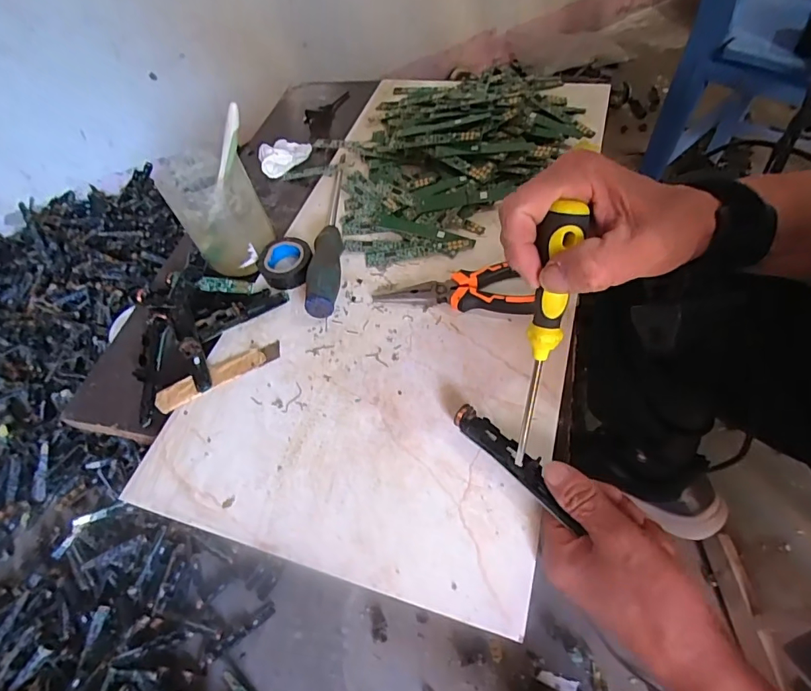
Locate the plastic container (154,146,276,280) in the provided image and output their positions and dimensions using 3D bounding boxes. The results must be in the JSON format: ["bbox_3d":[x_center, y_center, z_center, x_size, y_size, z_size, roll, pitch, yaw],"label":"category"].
[{"bbox_3d":[-0.180,-0.132,0.456,0.078,0.095,0.079,-28,55,-12],"label":"plastic container"}]

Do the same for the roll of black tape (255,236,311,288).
[{"bbox_3d":[-0.118,-0.081,0.456,0.050,0.018,0.051,-5,54,7],"label":"roll of black tape"}]

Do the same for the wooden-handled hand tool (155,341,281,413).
[{"bbox_3d":[-0.160,0.025,0.401,0.108,0.006,0.023,-28,55,-10],"label":"wooden-handled hand tool"}]

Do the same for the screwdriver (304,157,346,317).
[{"bbox_3d":[-0.078,-0.121,0.478,0.029,0.033,0.233,-7,54,5],"label":"screwdriver"}]

